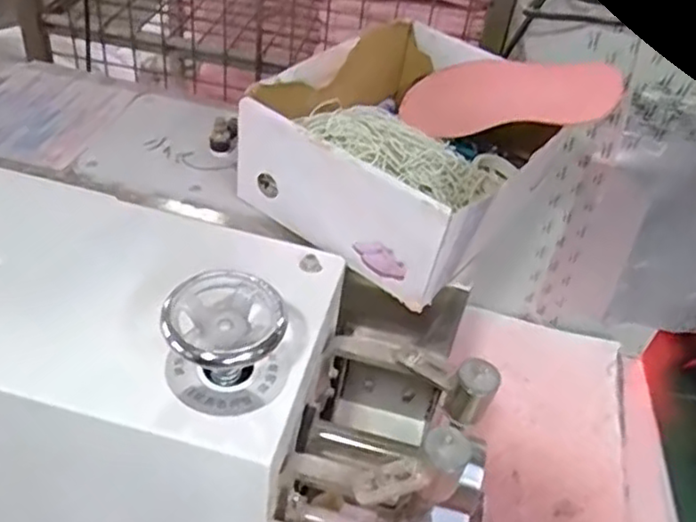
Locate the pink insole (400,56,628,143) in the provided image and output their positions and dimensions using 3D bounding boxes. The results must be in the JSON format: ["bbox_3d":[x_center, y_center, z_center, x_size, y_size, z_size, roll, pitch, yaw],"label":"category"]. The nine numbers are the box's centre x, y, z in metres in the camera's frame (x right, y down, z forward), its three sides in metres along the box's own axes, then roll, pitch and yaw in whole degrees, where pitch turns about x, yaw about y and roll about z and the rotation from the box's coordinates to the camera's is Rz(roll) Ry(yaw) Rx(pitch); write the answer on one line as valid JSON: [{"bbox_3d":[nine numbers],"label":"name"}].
[{"bbox_3d":[0.125,-0.132,0.560,0.194,0.012,0.078,22,83,45],"label":"pink insole"}]

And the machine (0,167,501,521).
[{"bbox_3d":[-0.147,0.106,0.515,0.496,0.311,0.271,9,42,3],"label":"machine"}]

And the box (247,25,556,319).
[{"bbox_3d":[0.057,-0.095,0.536,0.186,0.086,0.233,32,48,25],"label":"box"}]

